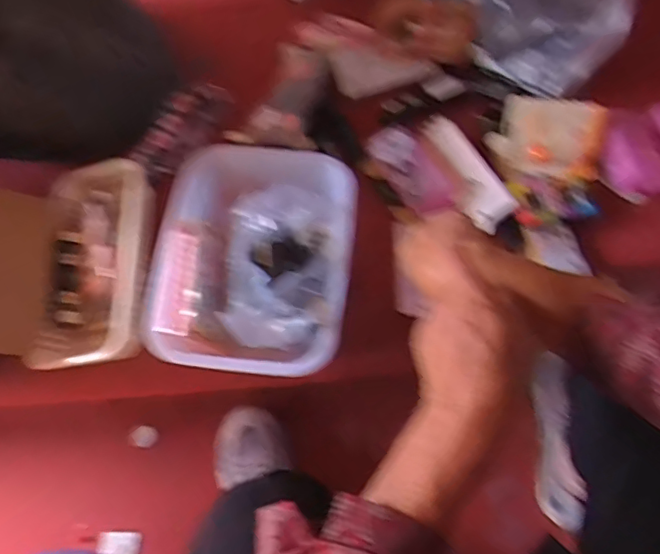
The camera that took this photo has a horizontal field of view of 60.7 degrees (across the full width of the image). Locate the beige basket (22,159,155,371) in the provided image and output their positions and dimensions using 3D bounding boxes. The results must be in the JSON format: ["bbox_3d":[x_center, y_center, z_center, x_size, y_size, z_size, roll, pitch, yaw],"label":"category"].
[{"bbox_3d":[-0.293,-0.023,0.702,0.130,0.071,0.274,-5,64,0],"label":"beige basket"}]

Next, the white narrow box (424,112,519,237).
[{"bbox_3d":[0.180,-0.142,0.766,0.056,0.039,0.178,-25,65,-10],"label":"white narrow box"}]

